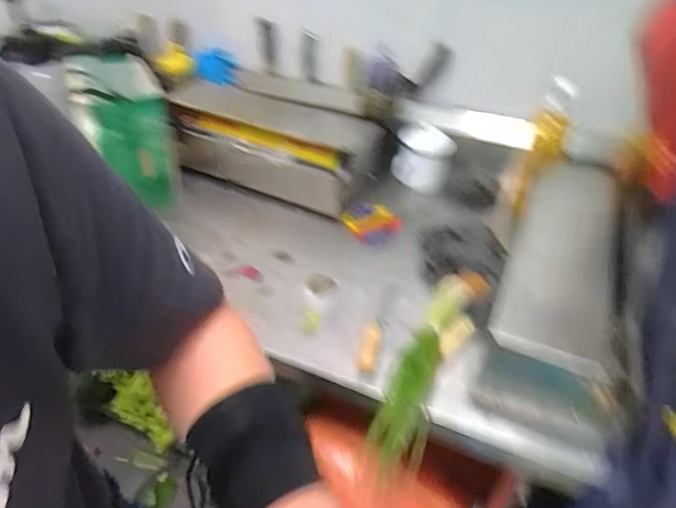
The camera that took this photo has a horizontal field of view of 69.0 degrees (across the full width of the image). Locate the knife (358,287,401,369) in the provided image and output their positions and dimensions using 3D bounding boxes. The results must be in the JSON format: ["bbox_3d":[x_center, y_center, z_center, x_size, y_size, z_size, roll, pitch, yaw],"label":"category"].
[{"bbox_3d":[0.067,0.115,0.796,0.035,0.009,0.181,12,42,15],"label":"knife"}]

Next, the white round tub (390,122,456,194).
[{"bbox_3d":[0.193,-0.217,1.095,0.121,0.103,0.121,12,42,15],"label":"white round tub"}]

